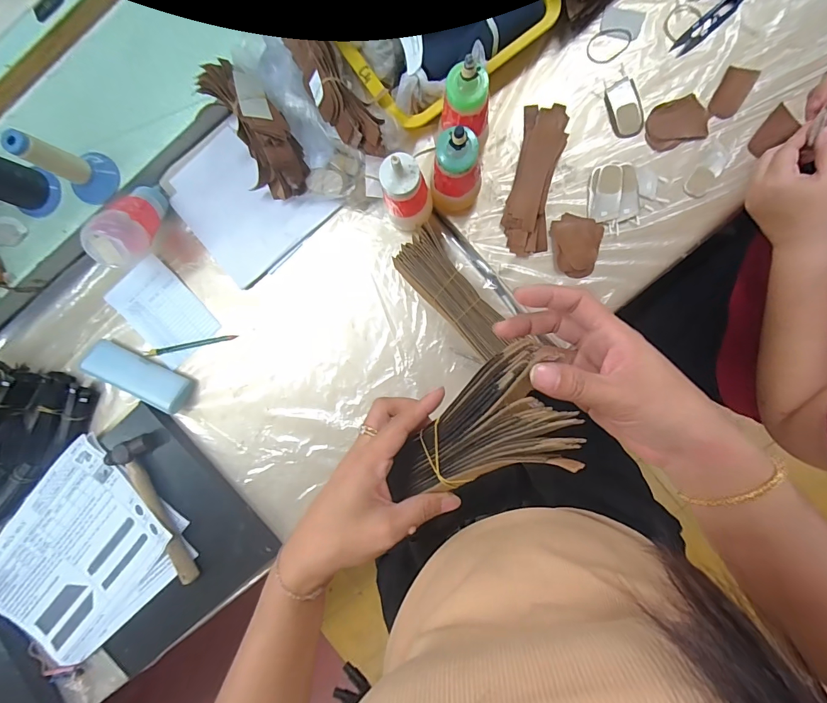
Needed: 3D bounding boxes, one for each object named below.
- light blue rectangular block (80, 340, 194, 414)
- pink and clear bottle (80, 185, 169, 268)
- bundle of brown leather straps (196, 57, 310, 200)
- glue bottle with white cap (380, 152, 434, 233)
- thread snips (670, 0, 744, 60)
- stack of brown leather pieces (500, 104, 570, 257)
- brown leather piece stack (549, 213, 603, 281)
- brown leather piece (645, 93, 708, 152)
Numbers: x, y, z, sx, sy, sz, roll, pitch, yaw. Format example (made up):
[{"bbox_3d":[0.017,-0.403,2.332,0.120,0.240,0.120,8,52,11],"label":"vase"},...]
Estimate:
[{"bbox_3d":[-0.408,0.035,0.575,0.159,0.025,0.053,24,96,2],"label":"light blue rectangular block"},{"bbox_3d":[-0.373,-0.176,0.527,0.053,0.057,0.144,3,51,4],"label":"pink and clear bottle"},{"bbox_3d":[-0.195,-0.266,0.487,0.078,0.051,0.159,-32,121,6],"label":"bundle of brown leather straps"},{"bbox_3d":[-0.007,-0.189,0.478,0.052,0.150,0.051,0,94,4],"label":"glue bottle with white cap"},{"bbox_3d":[0.380,-0.421,0.503,0.110,0.005,0.022,-40,91,6],"label":"thread snips"},{"bbox_3d":[0.161,-0.231,0.524,0.062,0.022,0.194,9,95,4],"label":"stack of brown leather pieces"},{"bbox_3d":[0.224,-0.144,0.528,0.064,0.015,0.084,-14,93,5],"label":"brown leather piece stack"},{"bbox_3d":[0.345,-0.299,0.515,0.077,0.006,0.056,-18,93,5],"label":"brown leather piece"}]

